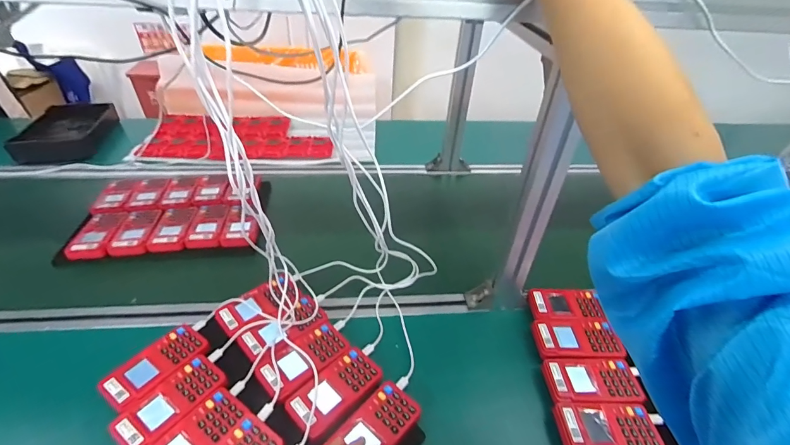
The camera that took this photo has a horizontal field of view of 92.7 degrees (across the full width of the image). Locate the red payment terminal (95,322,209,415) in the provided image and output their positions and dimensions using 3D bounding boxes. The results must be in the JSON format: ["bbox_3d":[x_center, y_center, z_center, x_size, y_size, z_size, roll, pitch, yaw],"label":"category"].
[{"bbox_3d":[-0.318,0.187,0.503,0.064,0.012,0.122,23,42,23],"label":"red payment terminal"}]

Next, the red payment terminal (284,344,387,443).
[{"bbox_3d":[-0.072,0.212,0.479,0.062,0.011,0.119,33,47,32],"label":"red payment terminal"}]

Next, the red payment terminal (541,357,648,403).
[{"bbox_3d":[0.264,0.212,0.506,0.117,0.012,0.062,2,38,-2],"label":"red payment terminal"}]

